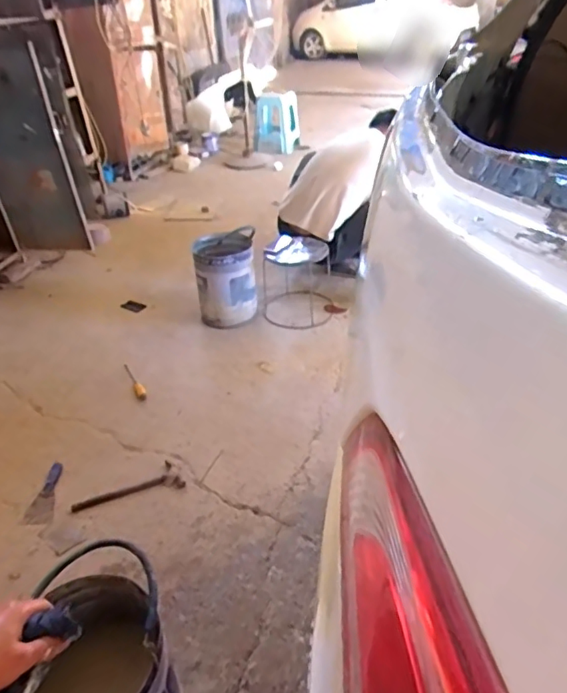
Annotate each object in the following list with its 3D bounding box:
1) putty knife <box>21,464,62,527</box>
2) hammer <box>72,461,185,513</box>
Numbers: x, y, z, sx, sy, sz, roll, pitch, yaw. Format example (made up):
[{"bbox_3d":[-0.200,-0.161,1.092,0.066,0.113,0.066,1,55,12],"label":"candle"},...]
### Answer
[{"bbox_3d":[-0.715,0.440,1.598,0.084,0.030,0.224,-6,34,-3],"label":"putty knife"},{"bbox_3d":[-0.460,0.417,1.588,0.323,0.023,0.110,-11,35,-11],"label":"hammer"}]

